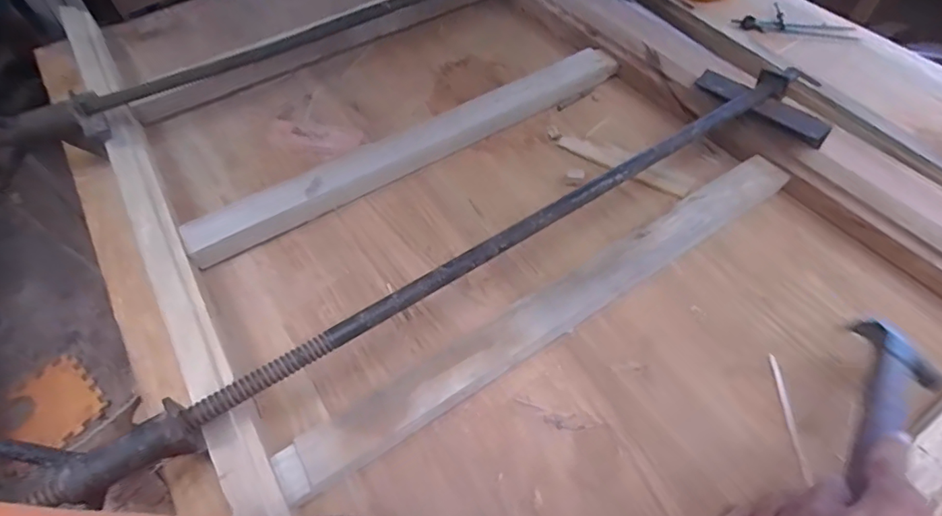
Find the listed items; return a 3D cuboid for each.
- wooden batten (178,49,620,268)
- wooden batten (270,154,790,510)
[{"bbox_3d":[-0.058,-0.150,0.649,0.612,0.040,0.050,-27,59,-16],"label":"wooden batten"},{"bbox_3d":[0.103,0.045,0.517,0.623,0.038,0.052,-29,59,-18],"label":"wooden batten"}]

